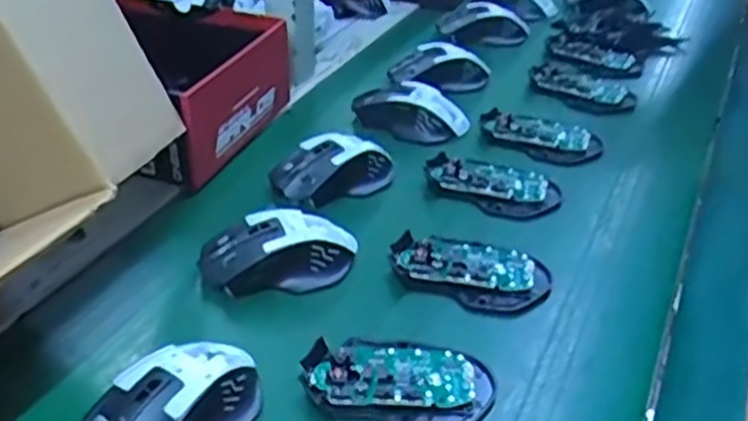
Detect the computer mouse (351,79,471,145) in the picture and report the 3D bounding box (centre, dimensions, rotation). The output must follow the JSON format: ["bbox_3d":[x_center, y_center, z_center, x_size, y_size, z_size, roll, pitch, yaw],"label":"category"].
[{"bbox_3d":[0.034,-0.101,0.744,0.113,0.033,0.058,20,39,15],"label":"computer mouse"}]

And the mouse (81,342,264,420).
[{"bbox_3d":[-0.115,0.110,0.436,0.111,0.034,0.064,-27,50,-37],"label":"mouse"}]

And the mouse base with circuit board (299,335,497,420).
[{"bbox_3d":[0.014,0.104,0.472,0.114,0.016,0.068,14,37,13],"label":"mouse base with circuit board"}]

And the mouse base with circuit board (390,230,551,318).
[{"bbox_3d":[0.071,0.042,0.562,0.114,0.014,0.065,18,38,18],"label":"mouse base with circuit board"}]

